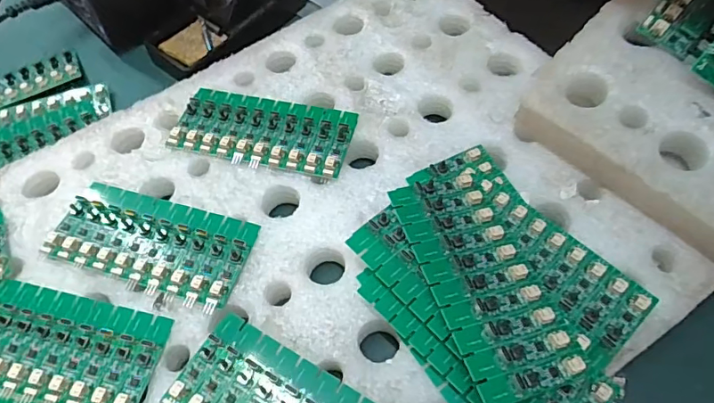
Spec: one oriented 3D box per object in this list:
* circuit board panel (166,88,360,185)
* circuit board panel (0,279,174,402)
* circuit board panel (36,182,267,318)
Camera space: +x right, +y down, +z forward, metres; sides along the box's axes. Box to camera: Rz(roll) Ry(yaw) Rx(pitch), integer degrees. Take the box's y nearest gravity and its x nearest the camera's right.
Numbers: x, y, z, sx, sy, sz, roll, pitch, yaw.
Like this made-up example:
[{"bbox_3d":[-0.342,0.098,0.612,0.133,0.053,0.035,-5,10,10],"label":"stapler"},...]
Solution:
[{"bbox_3d":[-0.072,-0.056,0.384,0.136,0.008,0.065,11,60,12],"label":"circuit board panel"},{"bbox_3d":[-0.187,0.086,0.305,0.136,0.006,0.062,10,60,11],"label":"circuit board panel"},{"bbox_3d":[-0.141,0.026,0.338,0.135,0.007,0.064,14,61,13],"label":"circuit board panel"}]

